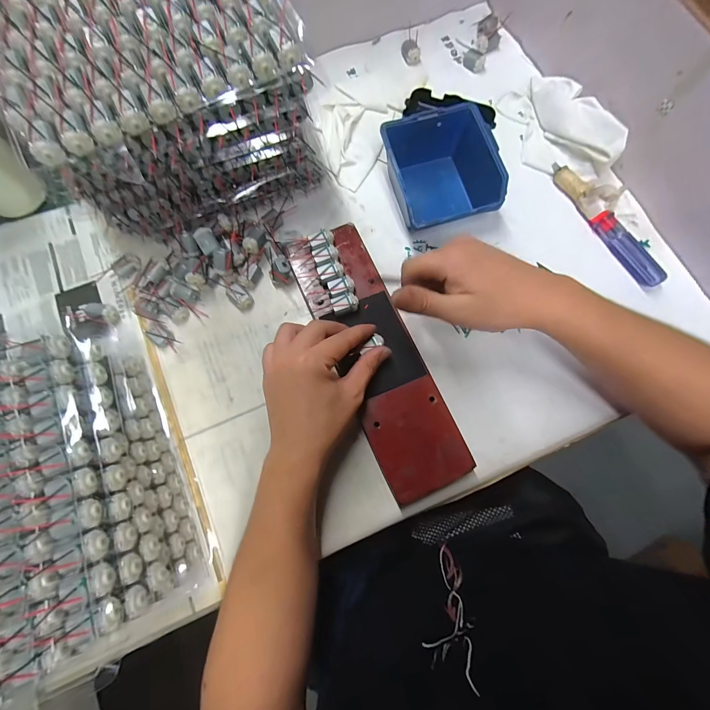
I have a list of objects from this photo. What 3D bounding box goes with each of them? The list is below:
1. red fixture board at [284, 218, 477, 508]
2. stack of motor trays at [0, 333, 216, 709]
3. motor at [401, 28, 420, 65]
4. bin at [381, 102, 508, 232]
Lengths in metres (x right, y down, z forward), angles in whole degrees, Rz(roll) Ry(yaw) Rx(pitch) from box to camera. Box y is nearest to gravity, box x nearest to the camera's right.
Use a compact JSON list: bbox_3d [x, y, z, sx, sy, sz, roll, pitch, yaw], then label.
[{"bbox_3d":[0.020,-0.002,0.336,0.083,0.014,0.281,-22,78,-5],"label":"red fixture board"},{"bbox_3d":[-0.273,0.111,0.272,0.190,0.130,0.254,-21,79,-5],"label":"stack of motor trays"},{"bbox_3d":[0.078,-0.433,0.460,0.026,0.016,0.058,5,78,1],"label":"motor"},{"bbox_3d":[0.097,-0.208,0.384,0.111,0.063,0.129,-13,78,-3],"label":"bin"}]

